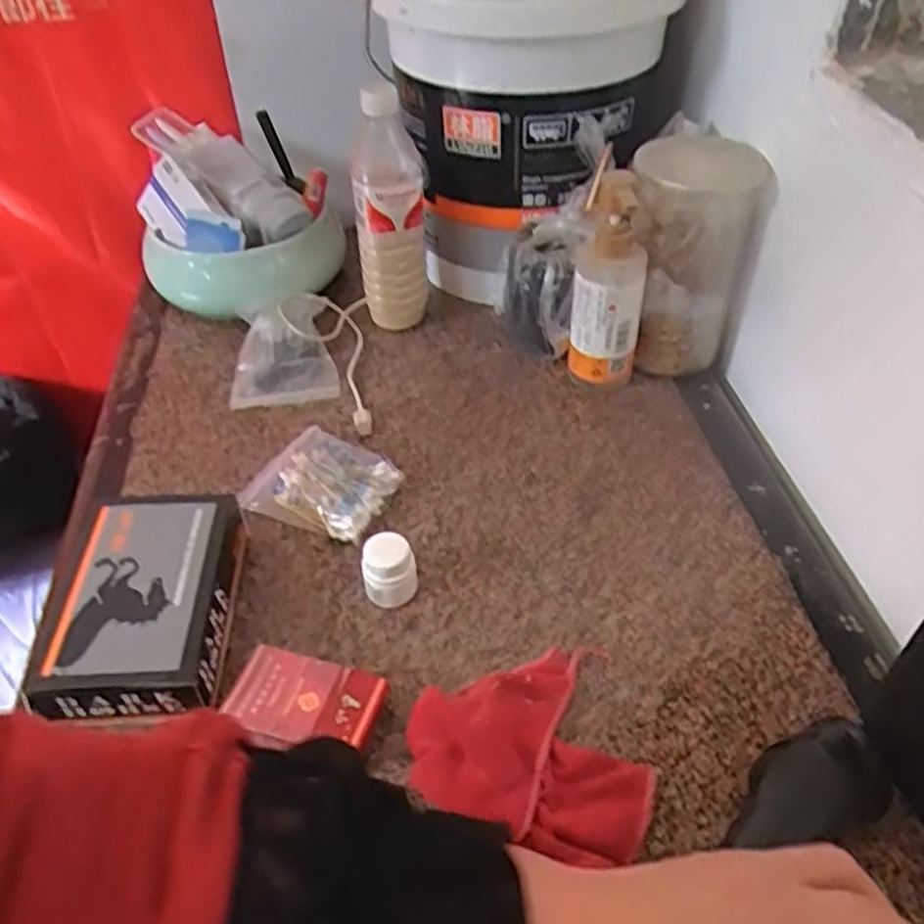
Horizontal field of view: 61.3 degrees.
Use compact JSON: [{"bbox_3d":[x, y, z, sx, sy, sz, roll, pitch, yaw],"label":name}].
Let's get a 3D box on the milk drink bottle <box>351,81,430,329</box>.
[{"bbox_3d":[-0.070,-0.234,0.748,0.068,0.222,0.070,-4,44,-2],"label":"milk drink bottle"}]

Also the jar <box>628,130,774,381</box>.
[{"bbox_3d":[0.194,-0.187,0.720,0.103,0.194,0.121,-12,45,-10],"label":"jar"}]

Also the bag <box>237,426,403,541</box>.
[{"bbox_3d":[-0.116,0.014,0.634,0.115,0.031,0.079,20,48,21],"label":"bag"}]

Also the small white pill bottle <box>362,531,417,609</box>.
[{"bbox_3d":[-0.052,0.077,0.555,0.036,0.047,0.037,-1,44,1],"label":"small white pill bottle"}]

